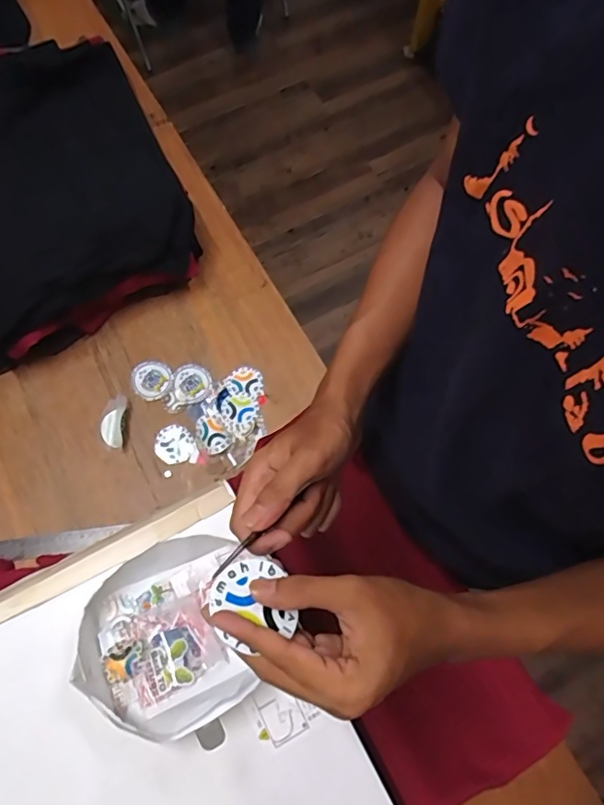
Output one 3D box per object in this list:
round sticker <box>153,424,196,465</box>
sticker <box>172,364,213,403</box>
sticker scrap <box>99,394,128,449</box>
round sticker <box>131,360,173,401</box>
[{"bbox_3d":[-0.184,0.060,0.758,0.055,0.005,0.056,0,71,1],"label":"round sticker"},{"bbox_3d":[-0.163,-0.029,0.783,0.056,0.004,0.059,1,76,-5],"label":"sticker"},{"bbox_3d":[-0.273,0.026,0.756,0.040,0.011,0.076,3,71,2],"label":"sticker scrap"},{"bbox_3d":[-0.222,-0.034,0.782,0.058,0.009,0.063,1,71,-3],"label":"round sticker"}]

